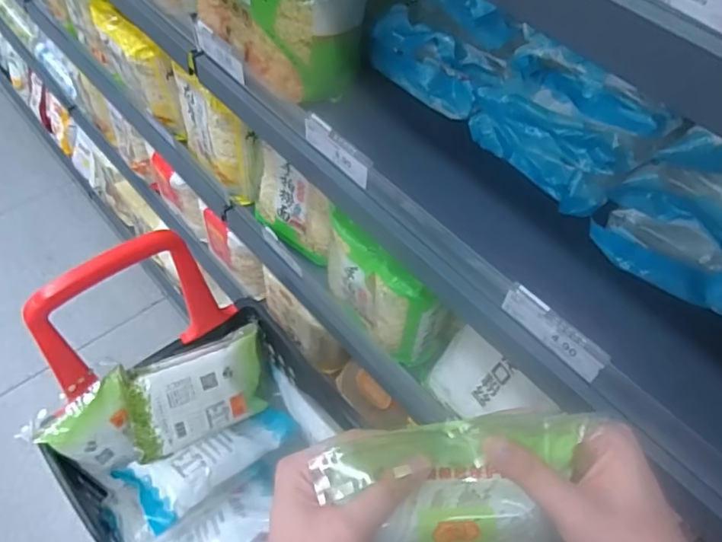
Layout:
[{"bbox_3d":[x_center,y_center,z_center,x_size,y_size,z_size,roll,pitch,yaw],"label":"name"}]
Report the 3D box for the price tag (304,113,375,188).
[{"bbox_3d":[-0.026,-0.133,0.630,0.099,0.036,0.008,42,43,21],"label":"price tag"}]

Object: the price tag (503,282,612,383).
[{"bbox_3d":[0.172,0.053,0.514,0.011,0.037,0.100,-37,65,-26],"label":"price tag"}]

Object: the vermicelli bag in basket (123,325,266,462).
[{"bbox_3d":[-0.266,0.199,0.958,0.225,0.143,0.071,-20,22,-32],"label":"vermicelli bag in basket"}]

